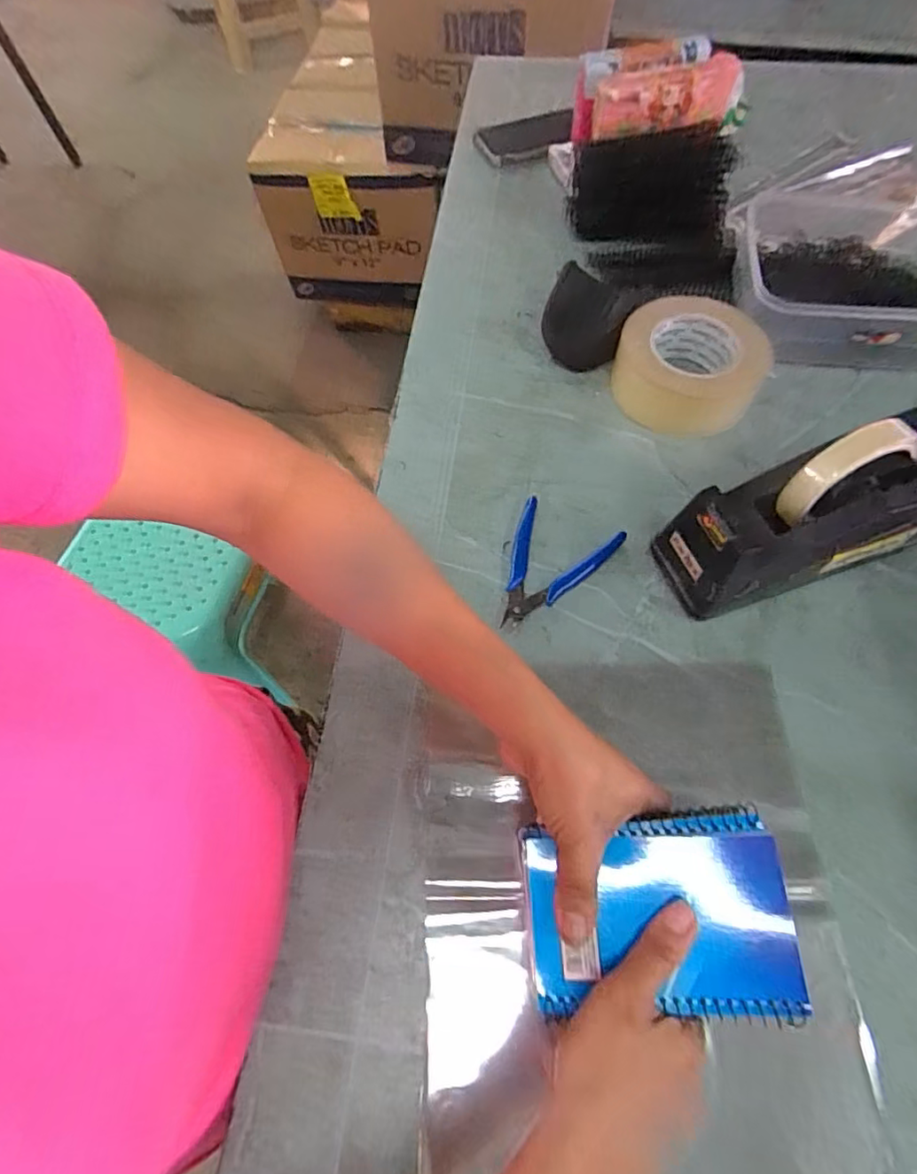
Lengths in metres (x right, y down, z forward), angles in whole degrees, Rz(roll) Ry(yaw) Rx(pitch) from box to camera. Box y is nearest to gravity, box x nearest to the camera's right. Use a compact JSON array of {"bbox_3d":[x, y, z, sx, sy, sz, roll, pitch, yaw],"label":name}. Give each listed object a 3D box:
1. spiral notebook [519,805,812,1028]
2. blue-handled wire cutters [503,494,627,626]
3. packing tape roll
[{"bbox_3d":[0.103,0.171,0.294,0.132,0.013,0.095,-7,65,7],"label":"spiral notebook"},{"bbox_3d":[0.071,-0.016,0.456,0.084,0.007,0.114,29,66,13],"label":"blue-handled wire cutters"},{"bbox_3d":[0.212,-0.209,0.525,0.125,0.061,0.126,0,63,0],"label":"packing tape roll"}]

